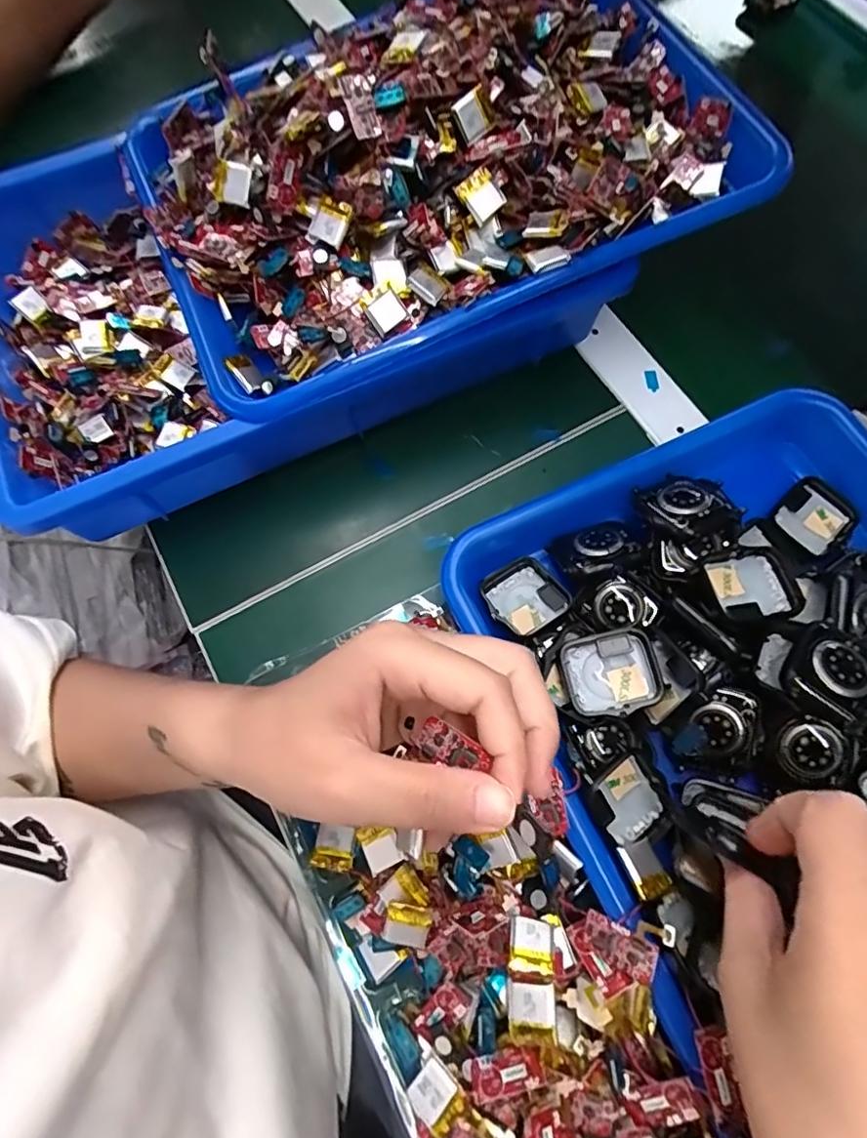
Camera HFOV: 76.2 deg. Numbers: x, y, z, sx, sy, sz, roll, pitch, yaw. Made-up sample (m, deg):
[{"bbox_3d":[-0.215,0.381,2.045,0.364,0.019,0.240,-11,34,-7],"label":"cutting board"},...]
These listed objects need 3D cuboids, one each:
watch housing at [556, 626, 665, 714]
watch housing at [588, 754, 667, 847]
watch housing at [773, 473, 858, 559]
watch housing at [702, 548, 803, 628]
[{"bbox_3d":[0.082,0.048,0.256,0.042,0.012,0.036,-14,71,-6],"label":"watch housing"},{"bbox_3d":[0.086,0.105,0.249,0.032,0.010,0.038,-36,96,-23],"label":"watch housing"},{"bbox_3d":[0.206,-0.026,0.300,0.040,0.009,0.036,-38,75,-13],"label":"watch housing"},{"bbox_3d":[0.150,0.009,0.260,0.040,0.012,0.035,-12,71,-5],"label":"watch housing"}]

